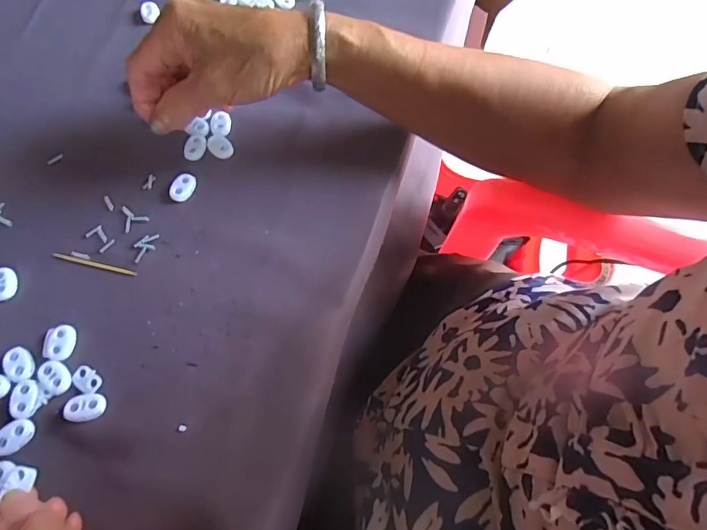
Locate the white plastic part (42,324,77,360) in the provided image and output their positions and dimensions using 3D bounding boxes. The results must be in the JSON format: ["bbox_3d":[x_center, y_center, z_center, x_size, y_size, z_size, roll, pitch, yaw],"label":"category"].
[{"bbox_3d":[-0.185,0.049,0.295,0.017,0.005,0.022,5,66,2],"label":"white plastic part"}]

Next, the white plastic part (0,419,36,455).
[{"bbox_3d":[-0.197,0.099,0.270,0.022,0.004,0.016,-39,72,-16],"label":"white plastic part"}]

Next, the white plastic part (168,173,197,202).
[{"bbox_3d":[-0.125,-0.057,0.343,0.014,0.007,0.023,31,69,13],"label":"white plastic part"}]

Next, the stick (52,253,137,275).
[{"bbox_3d":[-0.177,-0.002,0.318,0.060,0.004,0.004,13,66,5],"label":"stick"}]

